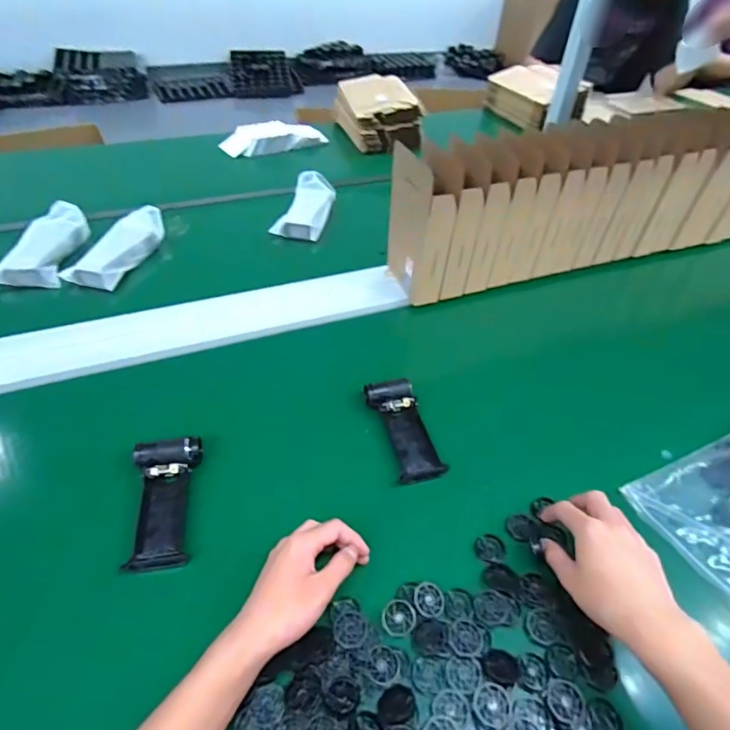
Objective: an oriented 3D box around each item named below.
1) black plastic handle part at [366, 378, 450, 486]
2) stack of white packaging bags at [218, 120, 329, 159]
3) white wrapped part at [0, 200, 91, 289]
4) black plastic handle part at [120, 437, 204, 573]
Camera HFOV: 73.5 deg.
[{"bbox_3d":[0.051,0.084,0.628,0.062,0.037,0.142,-12,47,-15],"label":"black plastic handle part"},{"bbox_3d":[-0.232,-0.578,1.247,0.267,0.050,0.091,-17,49,-20],"label":"stack of white packaging bags"},{"bbox_3d":[-0.569,-0.216,0.861,0.099,0.053,0.200,-1,45,-5],"label":"white wrapped part"},{"bbox_3d":[-0.225,0.153,0.544,0.069,0.044,0.146,-2,59,-6],"label":"black plastic handle part"}]

